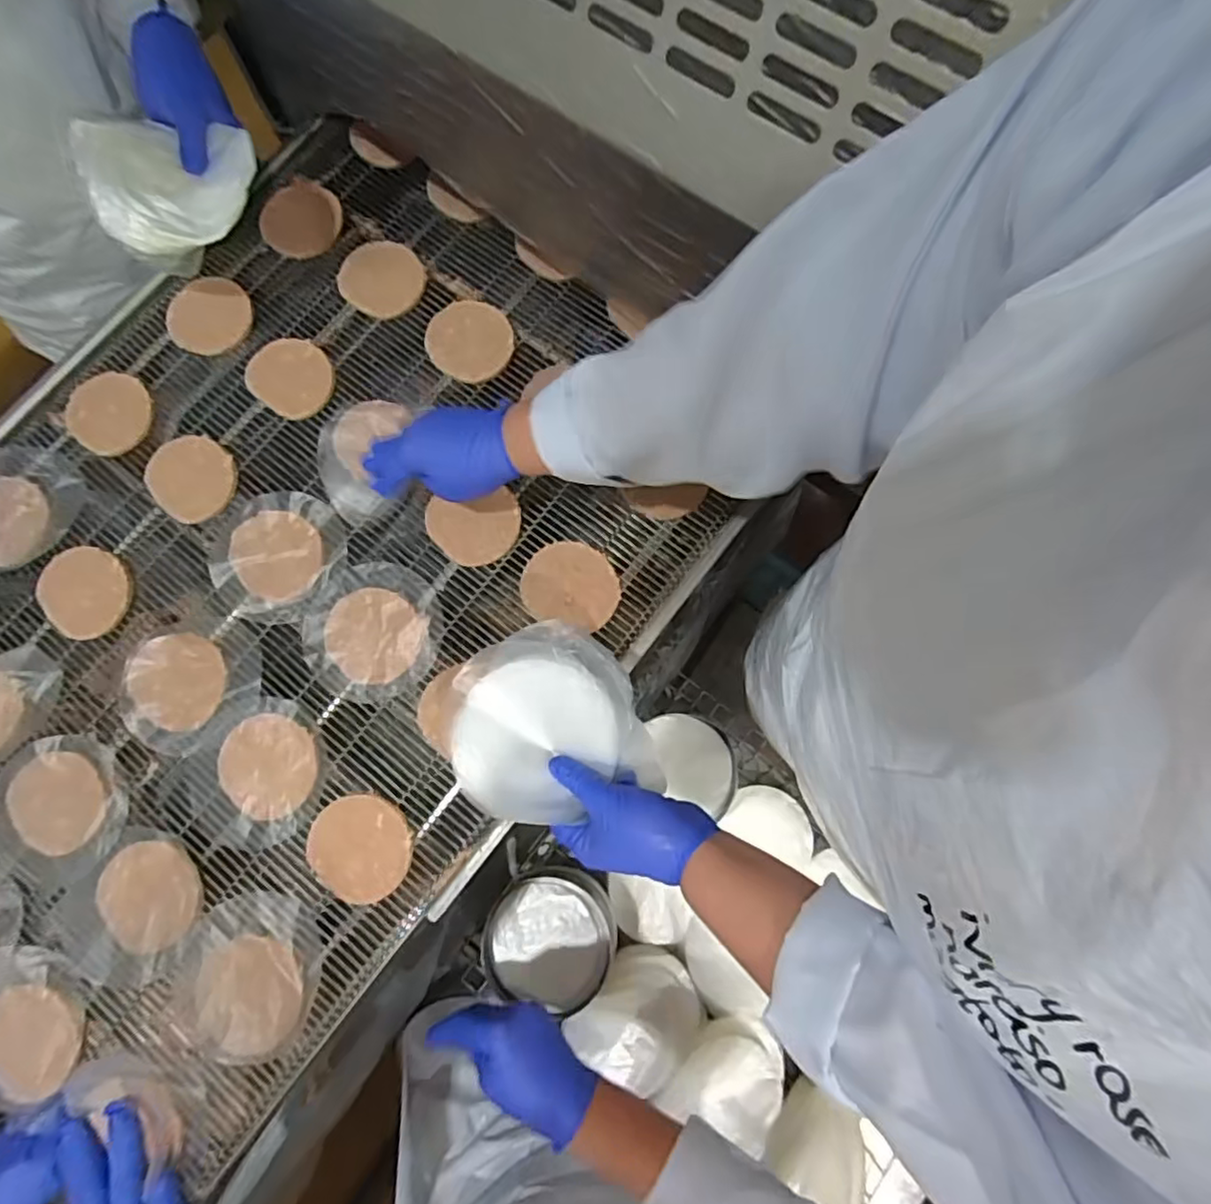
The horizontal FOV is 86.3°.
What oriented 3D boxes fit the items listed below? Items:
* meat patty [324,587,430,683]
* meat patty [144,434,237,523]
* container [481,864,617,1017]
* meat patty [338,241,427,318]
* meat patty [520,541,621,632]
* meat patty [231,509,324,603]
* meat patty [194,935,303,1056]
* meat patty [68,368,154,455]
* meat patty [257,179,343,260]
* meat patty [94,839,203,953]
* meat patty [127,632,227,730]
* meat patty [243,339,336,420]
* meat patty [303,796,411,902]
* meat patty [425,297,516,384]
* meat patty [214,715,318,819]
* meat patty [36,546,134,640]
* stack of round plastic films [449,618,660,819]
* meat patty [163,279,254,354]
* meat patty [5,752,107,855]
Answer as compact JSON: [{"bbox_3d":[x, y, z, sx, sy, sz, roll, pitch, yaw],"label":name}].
[{"bbox_3d":[-0.204,0.029,0.567,0.085,0.010,0.080,0,75,0],"label":"meat patty"},{"bbox_3d":[-0.390,-0.118,0.605,0.083,0.016,0.078,0,75,0],"label":"meat patty"},{"bbox_3d":[-0.062,0.373,0.724,0.144,0.034,0.136,9,75,3],"label":"container"},{"bbox_3d":[-0.219,-0.323,0.644,0.081,0.012,0.078,0,75,0],"label":"meat patty"},{"bbox_3d":[-0.030,-0.016,0.565,0.083,0.009,0.070,13,75,4],"label":"meat patty"},{"bbox_3d":[-0.302,-0.045,0.587,0.087,0.008,0.078,37,78,10],"label":"meat patty"},{"bbox_3d":[-0.283,0.311,0.511,0.081,0.004,0.081,-5,75,-1],"label":"meat patty"},{"bbox_3d":[-0.479,-0.183,0.625,0.072,0.017,0.079,11,75,3],"label":"meat patty"},{"bbox_3d":[-0.310,-0.394,0.664,0.070,0.020,0.086,18,71,-10],"label":"meat patty"},{"bbox_3d":[-0.376,0.241,0.529,0.078,0.005,0.084,0,75,0],"label":"meat patty"},{"bbox_3d":[-0.379,0.067,0.568,0.087,0.004,0.080,0,75,0],"label":"meat patty"},{"bbox_3d":[-0.304,-0.221,0.629,0.078,0.015,0.076,0,75,0],"label":"meat patty"},{"bbox_3d":[-0.202,0.202,0.531,0.082,0.005,0.080,0,75,0],"label":"meat patty"},{"bbox_3d":[-0.132,-0.256,0.626,0.085,0.007,0.082,13,75,4],"label":"meat patty"},{"bbox_3d":[-0.287,0.139,0.546,0.082,0.008,0.082,0,75,0],"label":"meat patty"},{"bbox_3d":[-0.473,-0.010,0.585,0.080,0.014,0.079,0,75,0],"label":"meat patty"},{"bbox_3d":[-0.048,0.091,0.485,0.137,0.032,0.135,-24,76,-6],"label":"stack of round plastic films"},{"bbox_3d":[-0.393,-0.284,0.643,0.075,0.014,0.081,0,75,0],"label":"meat patty"},{"bbox_3d":[-0.467,0.169,0.547,0.089,0.005,0.079,21,76,6],"label":"meat patty"}]

